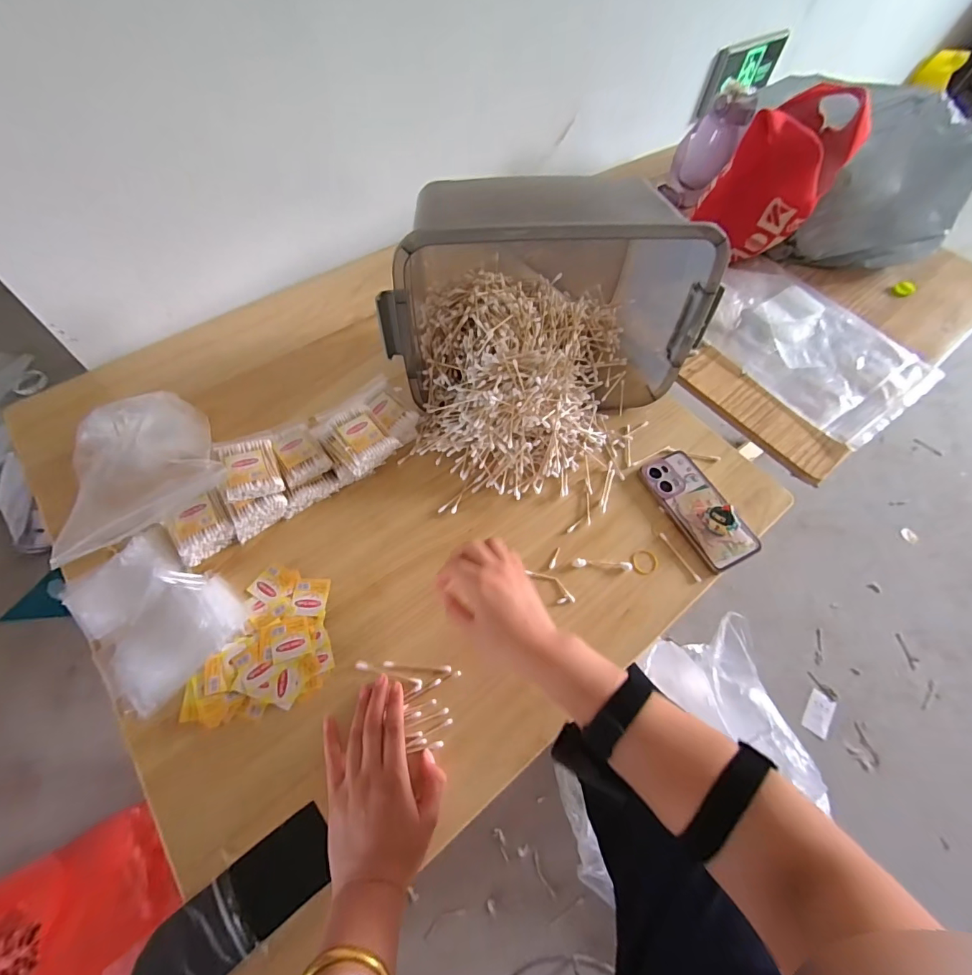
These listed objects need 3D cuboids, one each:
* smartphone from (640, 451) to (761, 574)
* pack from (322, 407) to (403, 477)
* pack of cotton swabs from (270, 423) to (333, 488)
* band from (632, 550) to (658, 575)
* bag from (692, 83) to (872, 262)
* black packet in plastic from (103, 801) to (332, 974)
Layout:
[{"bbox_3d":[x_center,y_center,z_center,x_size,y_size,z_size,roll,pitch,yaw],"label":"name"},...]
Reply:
[{"bbox_3d":[0.274,0.022,0.572,0.077,0.018,0.162,-24,64,-11],"label":"smartphone"},{"bbox_3d":[-0.155,-0.058,0.553,0.064,0.031,0.074,-37,68,-21],"label":"pack"},{"bbox_3d":[-0.233,-0.046,0.552,0.055,0.015,0.083,-28,65,-18],"label":"pack of cotton swabs"},{"bbox_3d":[0.194,0.092,0.546,0.031,0.004,0.039,30,52,16],"label":"band"},{"bbox_3d":[0.525,-0.559,0.808,0.172,0.225,0.243,37,64,17],"label":"bag"},{"bbox_3d":[-0.215,0.360,0.372,0.180,0.014,0.064,-34,69,-20],"label":"black packet in plastic"}]

